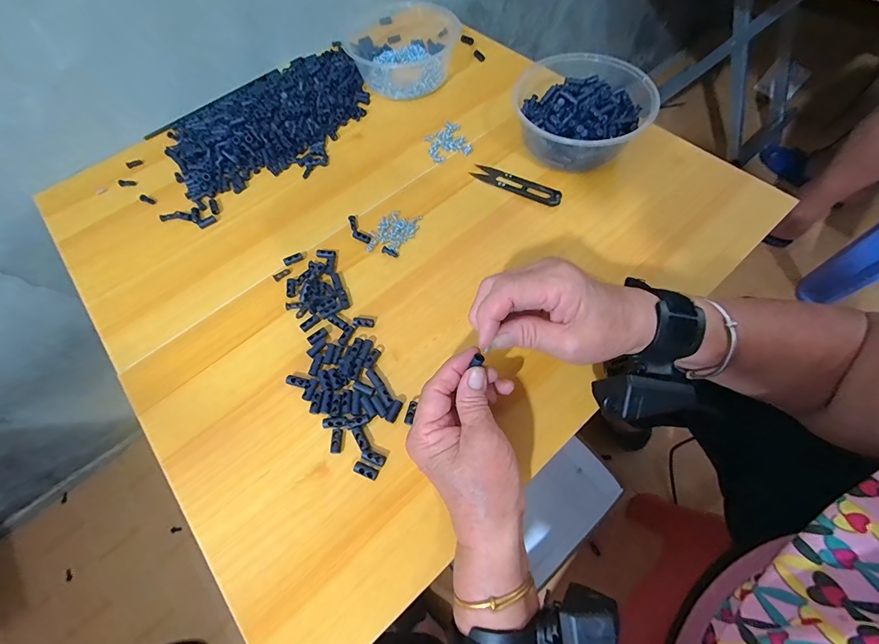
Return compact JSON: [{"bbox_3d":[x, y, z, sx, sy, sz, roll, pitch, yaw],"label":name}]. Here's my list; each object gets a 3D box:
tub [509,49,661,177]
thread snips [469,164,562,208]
[{"bbox_3d":[0.146,-0.216,0.406,0.134,0.064,0.132,-1,64,2],"label":"tub"},{"bbox_3d":[0.081,-0.148,0.404,0.101,0.009,0.024,27,69,15],"label":"thread snips"}]

